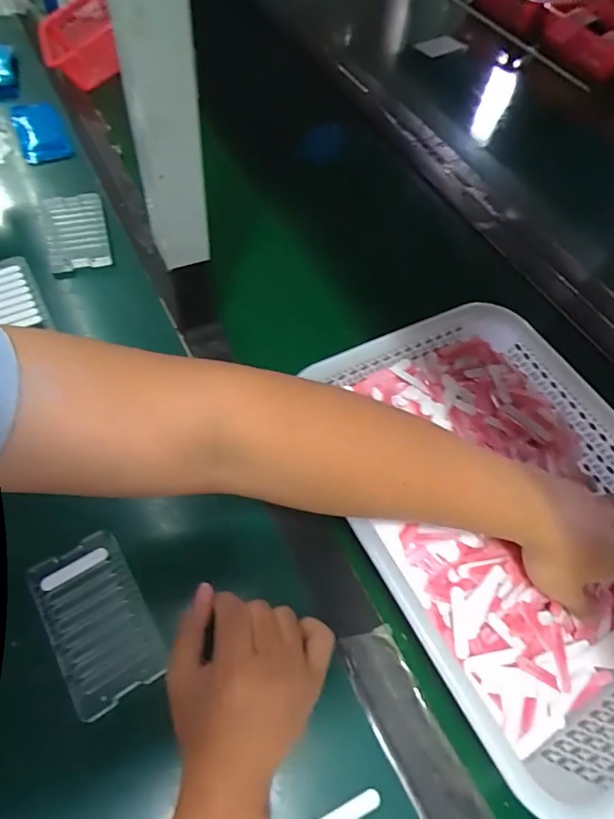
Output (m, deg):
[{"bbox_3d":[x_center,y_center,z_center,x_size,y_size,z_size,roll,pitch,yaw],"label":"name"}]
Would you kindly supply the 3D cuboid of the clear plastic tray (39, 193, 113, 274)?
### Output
[{"bbox_3d":[-0.279,-0.214,0.585,0.070,0.017,0.116,-12,60,-14],"label":"clear plastic tray"}]

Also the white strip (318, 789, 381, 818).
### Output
[{"bbox_3d":[0.026,0.275,0.330,0.052,0.006,0.012,-22,63,-15],"label":"white strip"}]

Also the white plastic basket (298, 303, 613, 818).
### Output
[{"bbox_3d":[0.167,0.084,0.414,0.260,0.078,0.353,-25,64,-16],"label":"white plastic basket"}]

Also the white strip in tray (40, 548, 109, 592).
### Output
[{"bbox_3d":[-0.184,0.126,0.386,0.052,0.004,0.010,-29,65,-18],"label":"white strip in tray"}]

